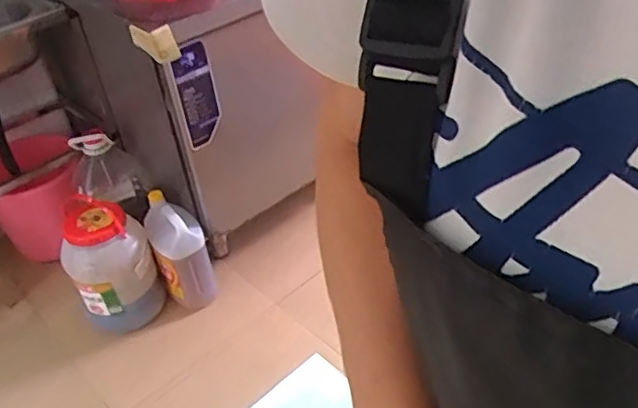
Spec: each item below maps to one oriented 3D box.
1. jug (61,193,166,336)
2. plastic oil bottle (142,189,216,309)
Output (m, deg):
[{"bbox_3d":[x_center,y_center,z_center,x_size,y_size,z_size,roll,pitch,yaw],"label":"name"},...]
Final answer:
[{"bbox_3d":[-0.546,0.171,1.588,0.160,0.356,0.196,21,46,30],"label":"jug"},{"bbox_3d":[-0.379,0.133,1.654,0.138,0.284,0.175,-18,40,-14],"label":"plastic oil bottle"}]

